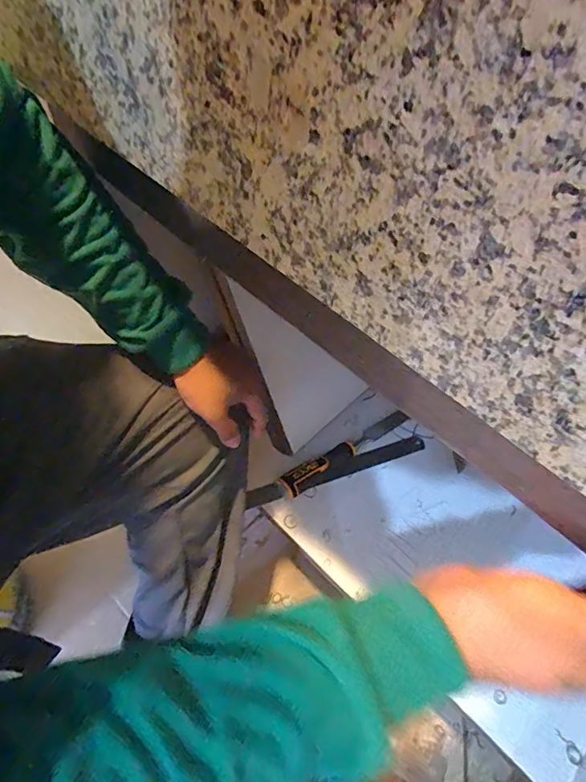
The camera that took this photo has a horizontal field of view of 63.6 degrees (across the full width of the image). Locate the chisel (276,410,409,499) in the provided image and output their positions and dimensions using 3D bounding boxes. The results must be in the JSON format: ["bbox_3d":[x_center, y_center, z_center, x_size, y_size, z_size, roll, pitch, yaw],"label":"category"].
[{"bbox_3d":[0.091,0.090,0.747,0.258,0.042,0.036,-27,62,-22],"label":"chisel"}]

